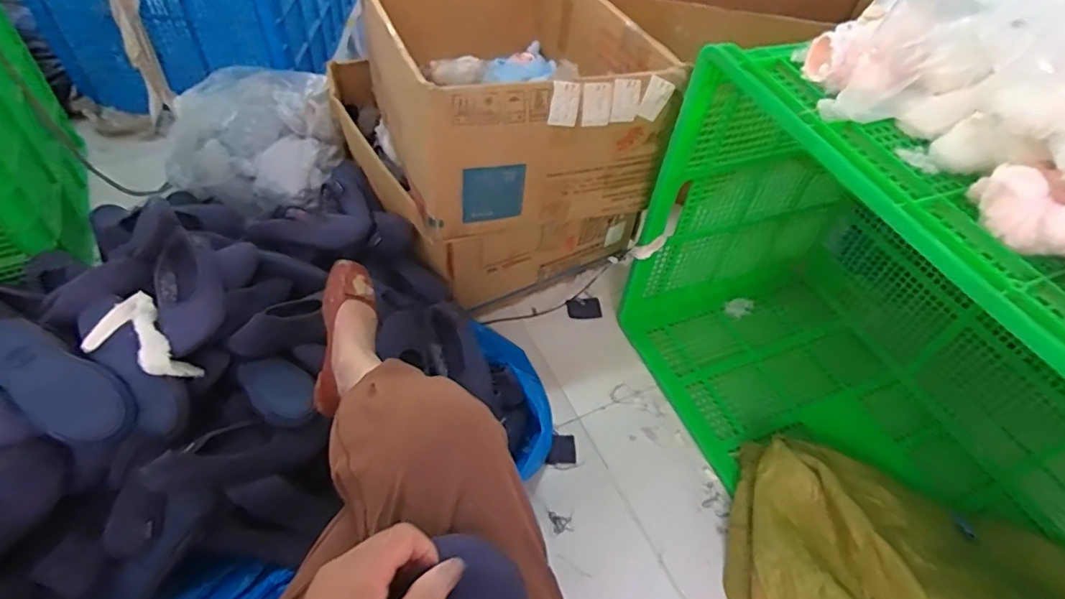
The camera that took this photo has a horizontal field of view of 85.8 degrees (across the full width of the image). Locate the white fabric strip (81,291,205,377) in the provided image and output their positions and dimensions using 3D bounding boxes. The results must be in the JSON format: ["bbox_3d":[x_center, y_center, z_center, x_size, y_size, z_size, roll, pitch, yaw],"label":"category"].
[{"bbox_3d":[-0.578,0.072,0.849,0.156,0.060,0.108,33,54,20],"label":"white fabric strip"}]

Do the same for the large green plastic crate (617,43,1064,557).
[{"bbox_3d":[0.680,0.129,0.896,0.566,0.658,1.023,-15,54,-18],"label":"large green plastic crate"}]

